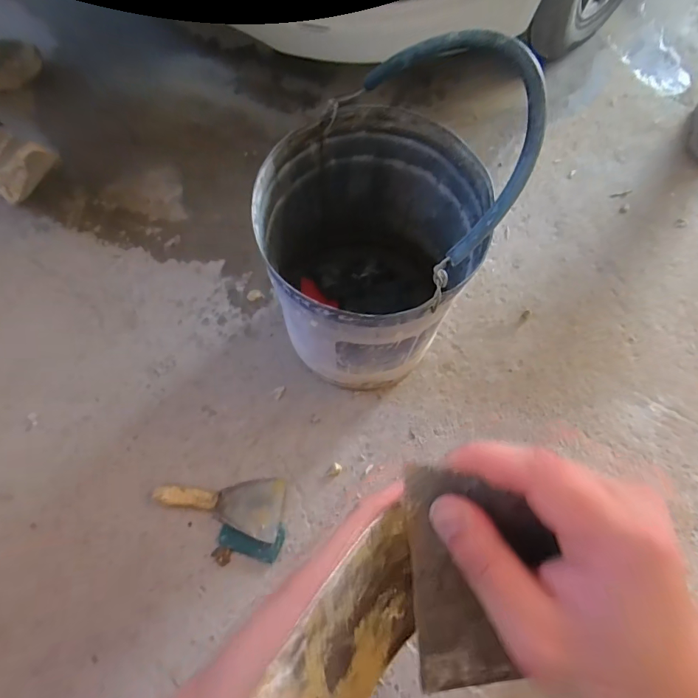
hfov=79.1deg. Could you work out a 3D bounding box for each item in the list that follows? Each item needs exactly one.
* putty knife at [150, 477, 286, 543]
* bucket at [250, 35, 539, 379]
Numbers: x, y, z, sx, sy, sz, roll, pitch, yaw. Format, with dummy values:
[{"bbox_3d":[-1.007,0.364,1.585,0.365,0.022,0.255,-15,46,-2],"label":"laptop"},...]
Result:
[{"bbox_3d":[-0.201,0.247,0.663,0.189,0.033,0.089,4,69,-1],"label":"putty knife"},{"bbox_3d":[0.024,-0.125,0.567,0.259,0.469,0.273,1,69,-2],"label":"bucket"}]

